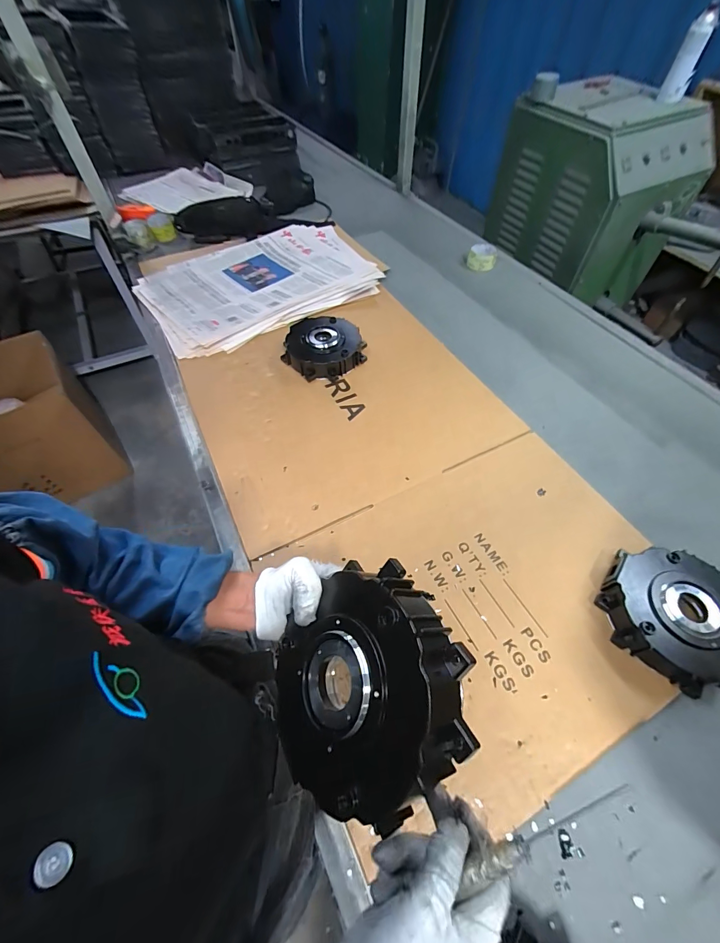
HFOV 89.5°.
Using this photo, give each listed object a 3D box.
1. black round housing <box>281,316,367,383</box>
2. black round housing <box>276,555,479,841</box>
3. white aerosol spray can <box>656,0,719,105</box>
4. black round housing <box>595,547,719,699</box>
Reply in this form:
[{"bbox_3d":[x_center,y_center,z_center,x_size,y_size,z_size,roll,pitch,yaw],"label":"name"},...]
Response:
[{"bbox_3d":[-0.082,-0.287,0.838,0.162,0.054,0.169,0,57,-1],"label":"black round housing"},{"bbox_3d":[0.005,0.173,0.312,0.163,0.082,0.176,-12,69,33],"label":"black round housing"},{"bbox_3d":[0.860,-1.080,0.947,0.061,0.166,0.047,30,61,17],"label":"white aerosol spray can"},{"bbox_3d":[0.443,0.199,0.511,0.175,0.077,0.171,0,57,-1],"label":"black round housing"}]

